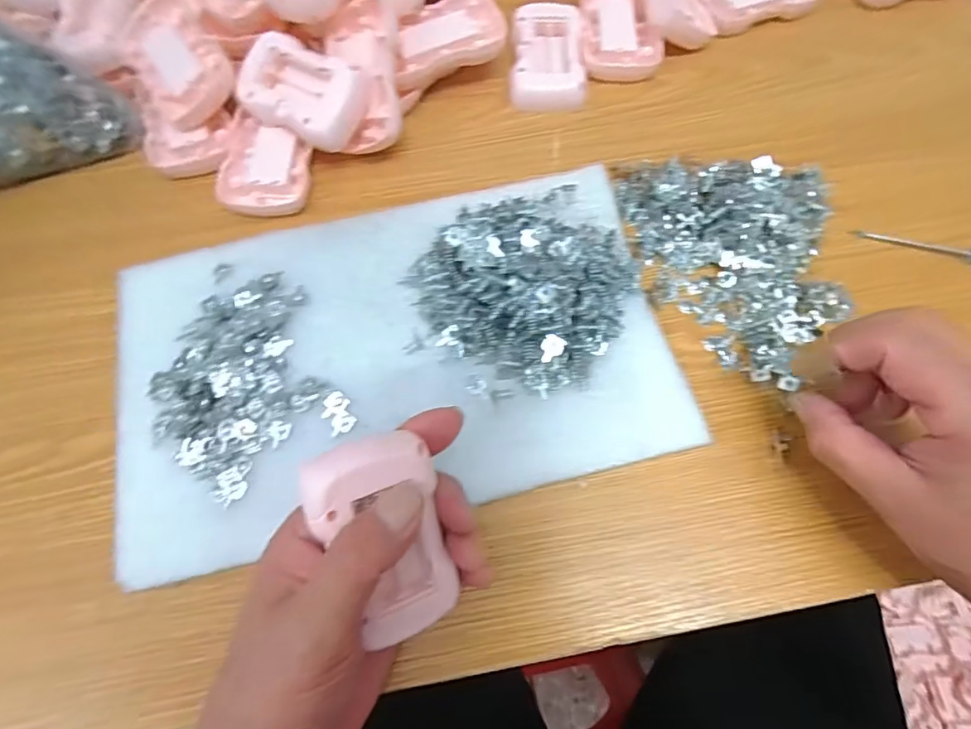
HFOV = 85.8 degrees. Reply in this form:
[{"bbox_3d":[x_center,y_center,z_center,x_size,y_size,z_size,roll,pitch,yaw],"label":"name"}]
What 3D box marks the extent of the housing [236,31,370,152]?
[{"bbox_3d":[-0.115,-0.172,0.329,0.083,0.019,0.053,29,92,14],"label":"housing"}]

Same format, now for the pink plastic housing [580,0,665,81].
[{"bbox_3d":[0.096,-0.245,0.378,0.053,0.013,0.089,-3,72,-2],"label":"pink plastic housing"}]

